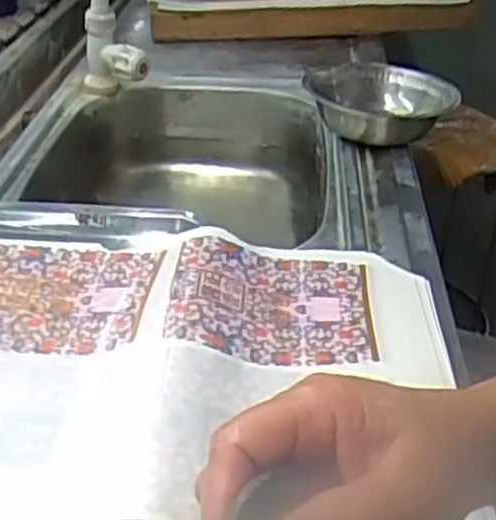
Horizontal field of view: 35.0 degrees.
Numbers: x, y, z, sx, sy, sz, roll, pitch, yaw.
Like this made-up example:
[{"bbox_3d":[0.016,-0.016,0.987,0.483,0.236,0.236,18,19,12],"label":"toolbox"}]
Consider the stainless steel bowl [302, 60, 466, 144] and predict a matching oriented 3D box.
[{"bbox_3d":[0.141,-0.168,0.858,0.156,0.055,0.146,1,33,-1],"label":"stainless steel bowl"}]

